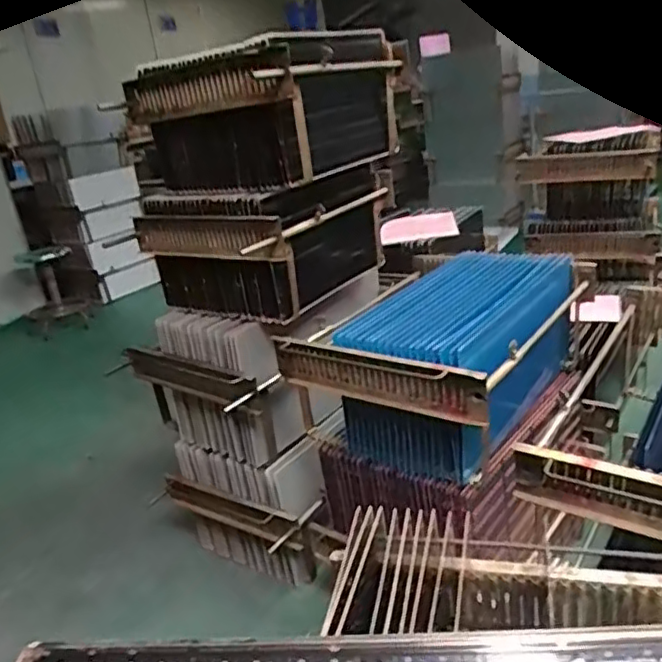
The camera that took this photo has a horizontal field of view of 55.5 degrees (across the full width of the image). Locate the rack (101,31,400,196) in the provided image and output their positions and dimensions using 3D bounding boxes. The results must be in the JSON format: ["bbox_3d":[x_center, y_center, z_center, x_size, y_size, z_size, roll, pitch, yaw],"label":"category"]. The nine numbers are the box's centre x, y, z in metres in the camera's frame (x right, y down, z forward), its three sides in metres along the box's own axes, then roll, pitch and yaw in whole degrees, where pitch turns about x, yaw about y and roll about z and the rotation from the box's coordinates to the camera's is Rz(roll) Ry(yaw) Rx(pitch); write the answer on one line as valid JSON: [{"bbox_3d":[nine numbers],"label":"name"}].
[{"bbox_3d":[-0.133,-0.451,1.314,0.417,0.239,0.394,8,26,33],"label":"rack"}]

